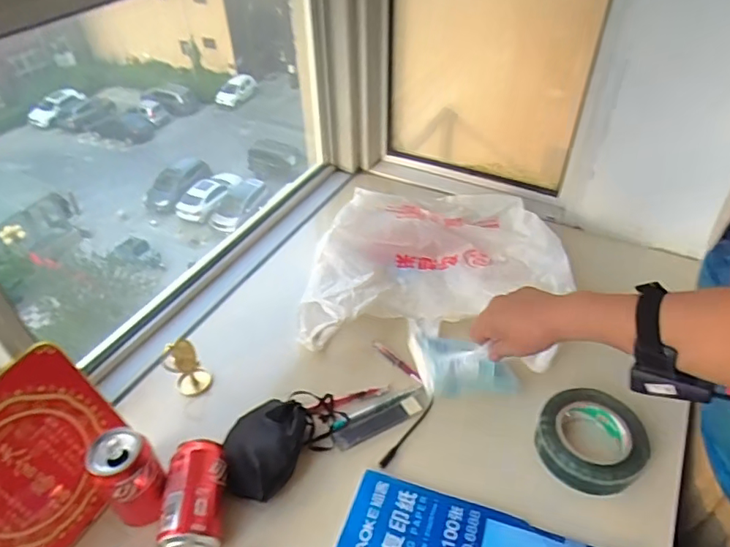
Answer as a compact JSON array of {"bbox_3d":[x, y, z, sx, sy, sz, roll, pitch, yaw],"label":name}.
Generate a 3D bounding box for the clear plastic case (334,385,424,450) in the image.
[{"bbox_3d":[0.020,0.189,0.700,0.133,0.012,0.035,-23,45,-18],"label":"clear plastic case"}]

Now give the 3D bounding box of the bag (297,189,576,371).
[{"bbox_3d":[0.124,-0.027,0.887,0.407,0.043,0.412,5,43,13],"label":"bag"}]

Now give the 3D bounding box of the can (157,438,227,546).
[{"bbox_3d":[-0.189,0.254,0.594,0.067,0.068,0.119,-5,42,-4],"label":"can"}]

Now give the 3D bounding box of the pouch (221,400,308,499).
[{"bbox_3d":[-0.121,0.212,0.648,0.098,0.041,0.131,-2,42,2],"label":"pouch"}]

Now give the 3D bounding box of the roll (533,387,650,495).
[{"bbox_3d":[0.277,0.202,0.650,0.121,0.037,0.121,-1,42,1],"label":"roll"}]

